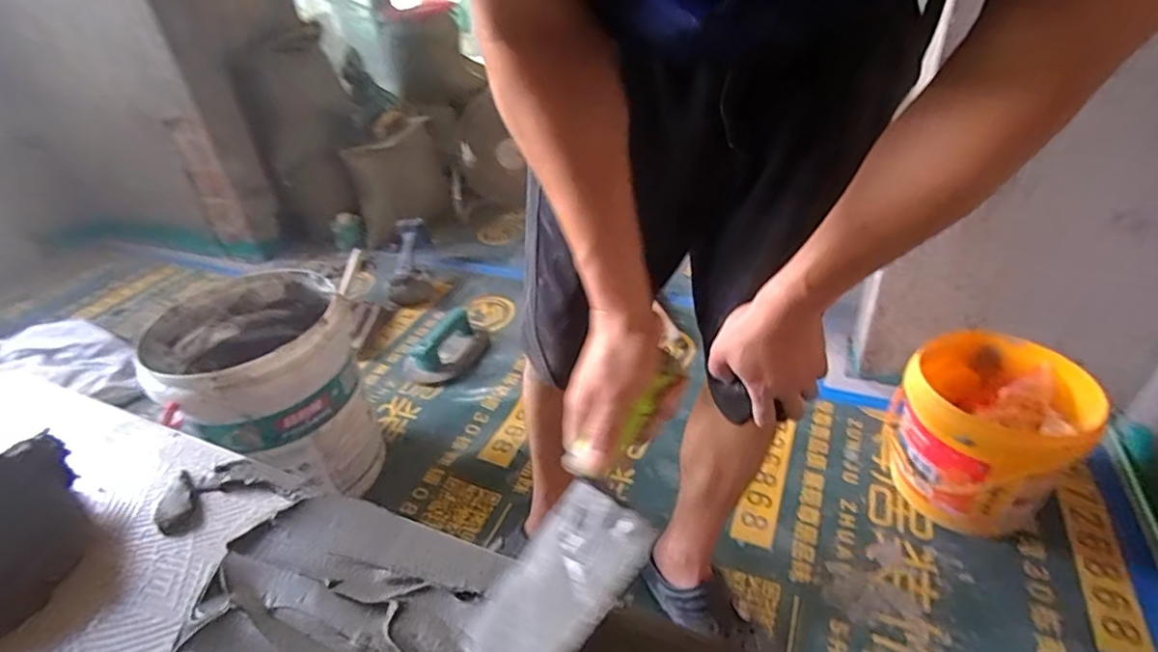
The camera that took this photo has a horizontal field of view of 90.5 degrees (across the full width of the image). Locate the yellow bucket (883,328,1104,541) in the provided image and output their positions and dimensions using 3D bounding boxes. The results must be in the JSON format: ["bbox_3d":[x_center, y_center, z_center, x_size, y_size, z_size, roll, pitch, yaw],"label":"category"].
[{"bbox_3d":[0.637,0.180,0.928,0.233,0.270,0.238,-4,36,3],"label":"yellow bucket"}]

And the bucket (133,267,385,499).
[{"bbox_3d":[-0.545,0.128,1.043,0.285,0.352,0.306,-2,36,2],"label":"bucket"}]

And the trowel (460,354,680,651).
[{"bbox_3d":[0.002,0.159,0.455,0.100,0.067,0.284,33,89,40],"label":"trowel"}]

